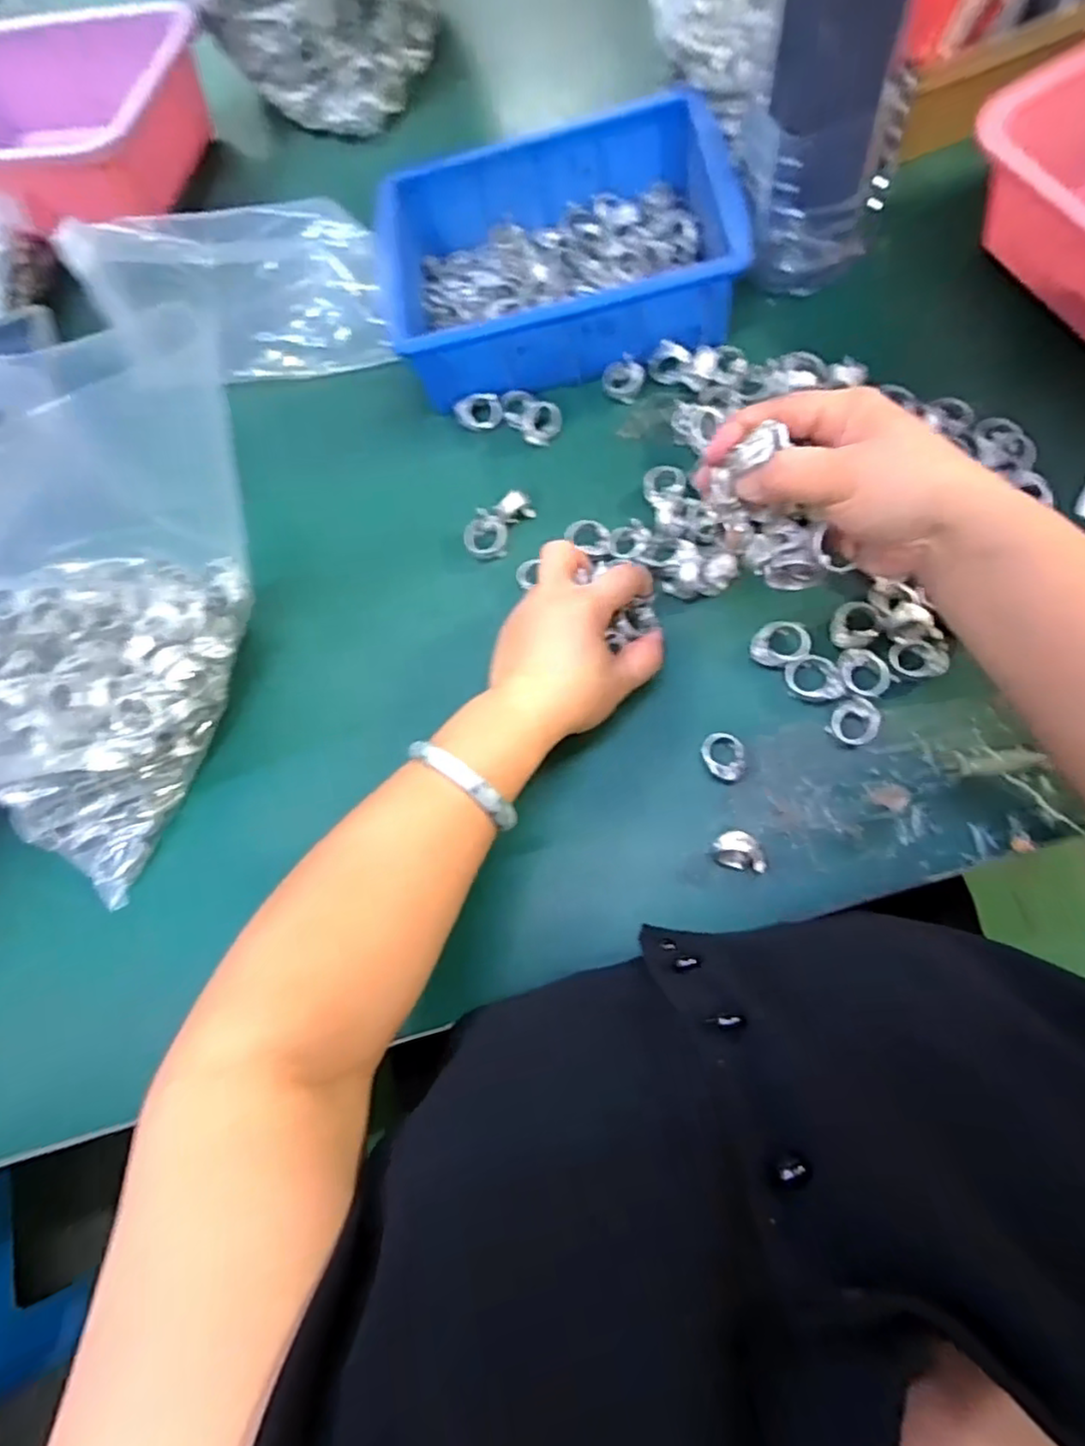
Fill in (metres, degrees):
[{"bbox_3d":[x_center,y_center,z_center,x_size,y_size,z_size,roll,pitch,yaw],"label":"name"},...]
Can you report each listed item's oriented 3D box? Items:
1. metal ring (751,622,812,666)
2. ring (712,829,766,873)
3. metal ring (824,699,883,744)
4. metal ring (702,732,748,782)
[{"bbox_3d":[0.145,-0.048,0.409,0.030,0.013,0.032,-3,72,9],"label":"metal ring"},{"bbox_3d":[0.111,0.072,0.372,0.029,0.015,0.018,23,78,16],"label":"ring"},{"bbox_3d":[0.181,0.000,0.387,0.025,0.014,0.026,-3,72,9],"label":"metal ring"},{"bbox_3d":[0.106,0.019,0.392,0.023,0.007,0.028,-19,71,3],"label":"metal ring"}]

